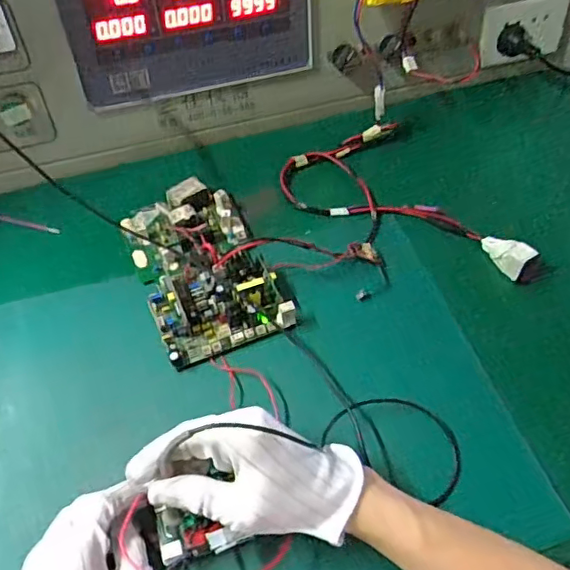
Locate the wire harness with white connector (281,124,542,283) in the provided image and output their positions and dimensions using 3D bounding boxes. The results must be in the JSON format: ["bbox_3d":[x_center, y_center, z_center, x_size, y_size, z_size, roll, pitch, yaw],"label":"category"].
[{"bbox_3d":[0.118,-0.075,0.596,0.154,0.028,0.266,-27,60,-18],"label":"wire harness with white connector"}]

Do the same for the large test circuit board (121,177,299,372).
[{"bbox_3d":[-0.082,-0.022,0.555,0.121,0.038,0.190,-20,58,-13],"label":"large test circuit board"}]

